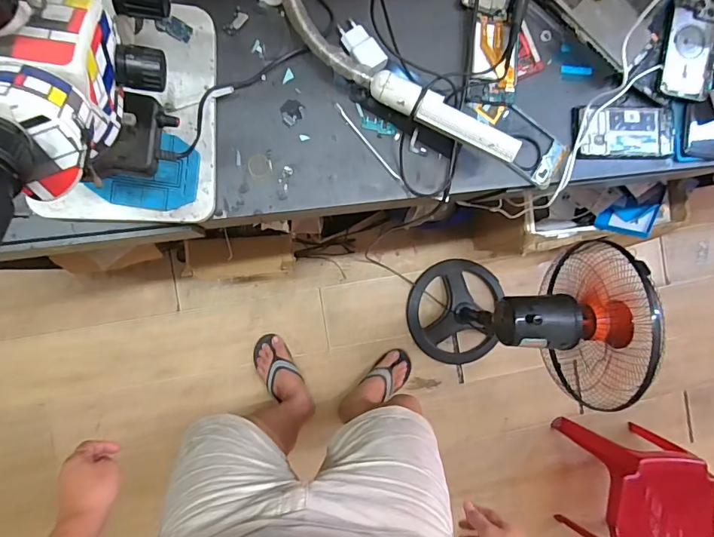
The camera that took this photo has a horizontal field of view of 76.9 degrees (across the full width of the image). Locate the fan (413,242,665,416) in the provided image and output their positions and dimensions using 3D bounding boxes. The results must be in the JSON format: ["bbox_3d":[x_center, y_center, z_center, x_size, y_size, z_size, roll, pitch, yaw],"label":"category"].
[{"bbox_3d":[0.379,0.128,1.103,0.321,0.677,0.328,-9,90,-9],"label":"fan"}]

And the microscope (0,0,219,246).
[{"bbox_3d":[-0.227,-0.154,0.367,0.166,0.335,0.302,2,90,-10],"label":"microscope"}]

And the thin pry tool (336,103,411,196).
[{"bbox_3d":[0.023,-0.157,0.599,0.007,0.005,0.152,-42,95,-8],"label":"thin pry tool"}]

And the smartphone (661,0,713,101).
[{"bbox_3d":[0.490,-0.331,0.656,0.076,0.011,0.163,5,92,-3],"label":"smartphone"}]

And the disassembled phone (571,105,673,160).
[{"bbox_3d":[0.388,-0.198,0.652,0.159,0.008,0.074,-4,91,-10],"label":"disassembled phone"}]

